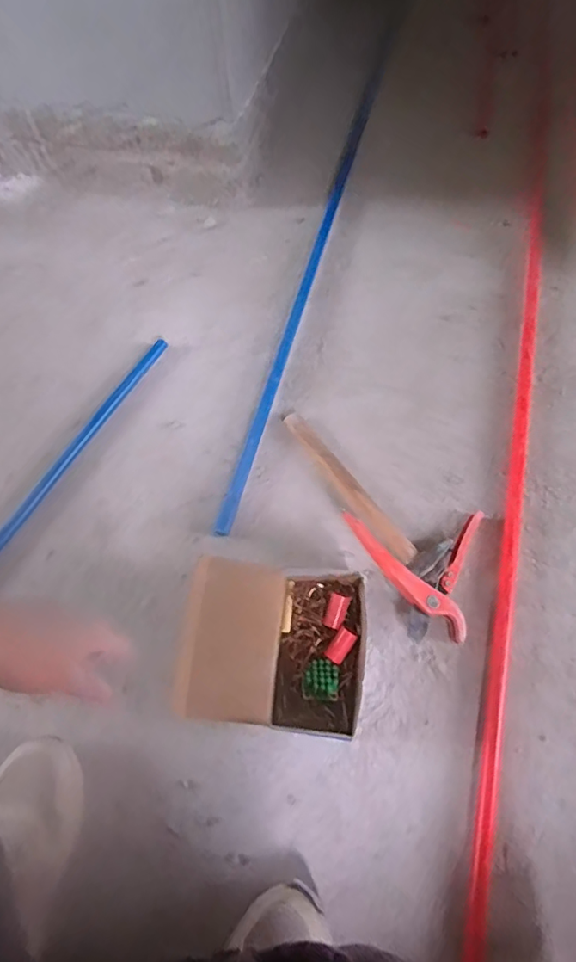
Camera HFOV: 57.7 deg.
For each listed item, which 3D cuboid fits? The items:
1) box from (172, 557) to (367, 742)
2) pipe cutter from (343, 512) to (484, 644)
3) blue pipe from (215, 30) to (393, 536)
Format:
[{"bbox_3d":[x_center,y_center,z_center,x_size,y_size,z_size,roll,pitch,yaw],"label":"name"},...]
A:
[{"bbox_3d":[-0.012,0.197,0.635,0.203,0.092,0.188,6,65,5],"label":"box"},{"bbox_3d":[0.178,0.120,0.671,0.182,0.062,0.159,-6,64,-1],"label":"pipe cutter"},{"bbox_3d":[0.065,-0.462,0.983,0.027,0.023,1.219,13,66,8],"label":"blue pipe"}]

